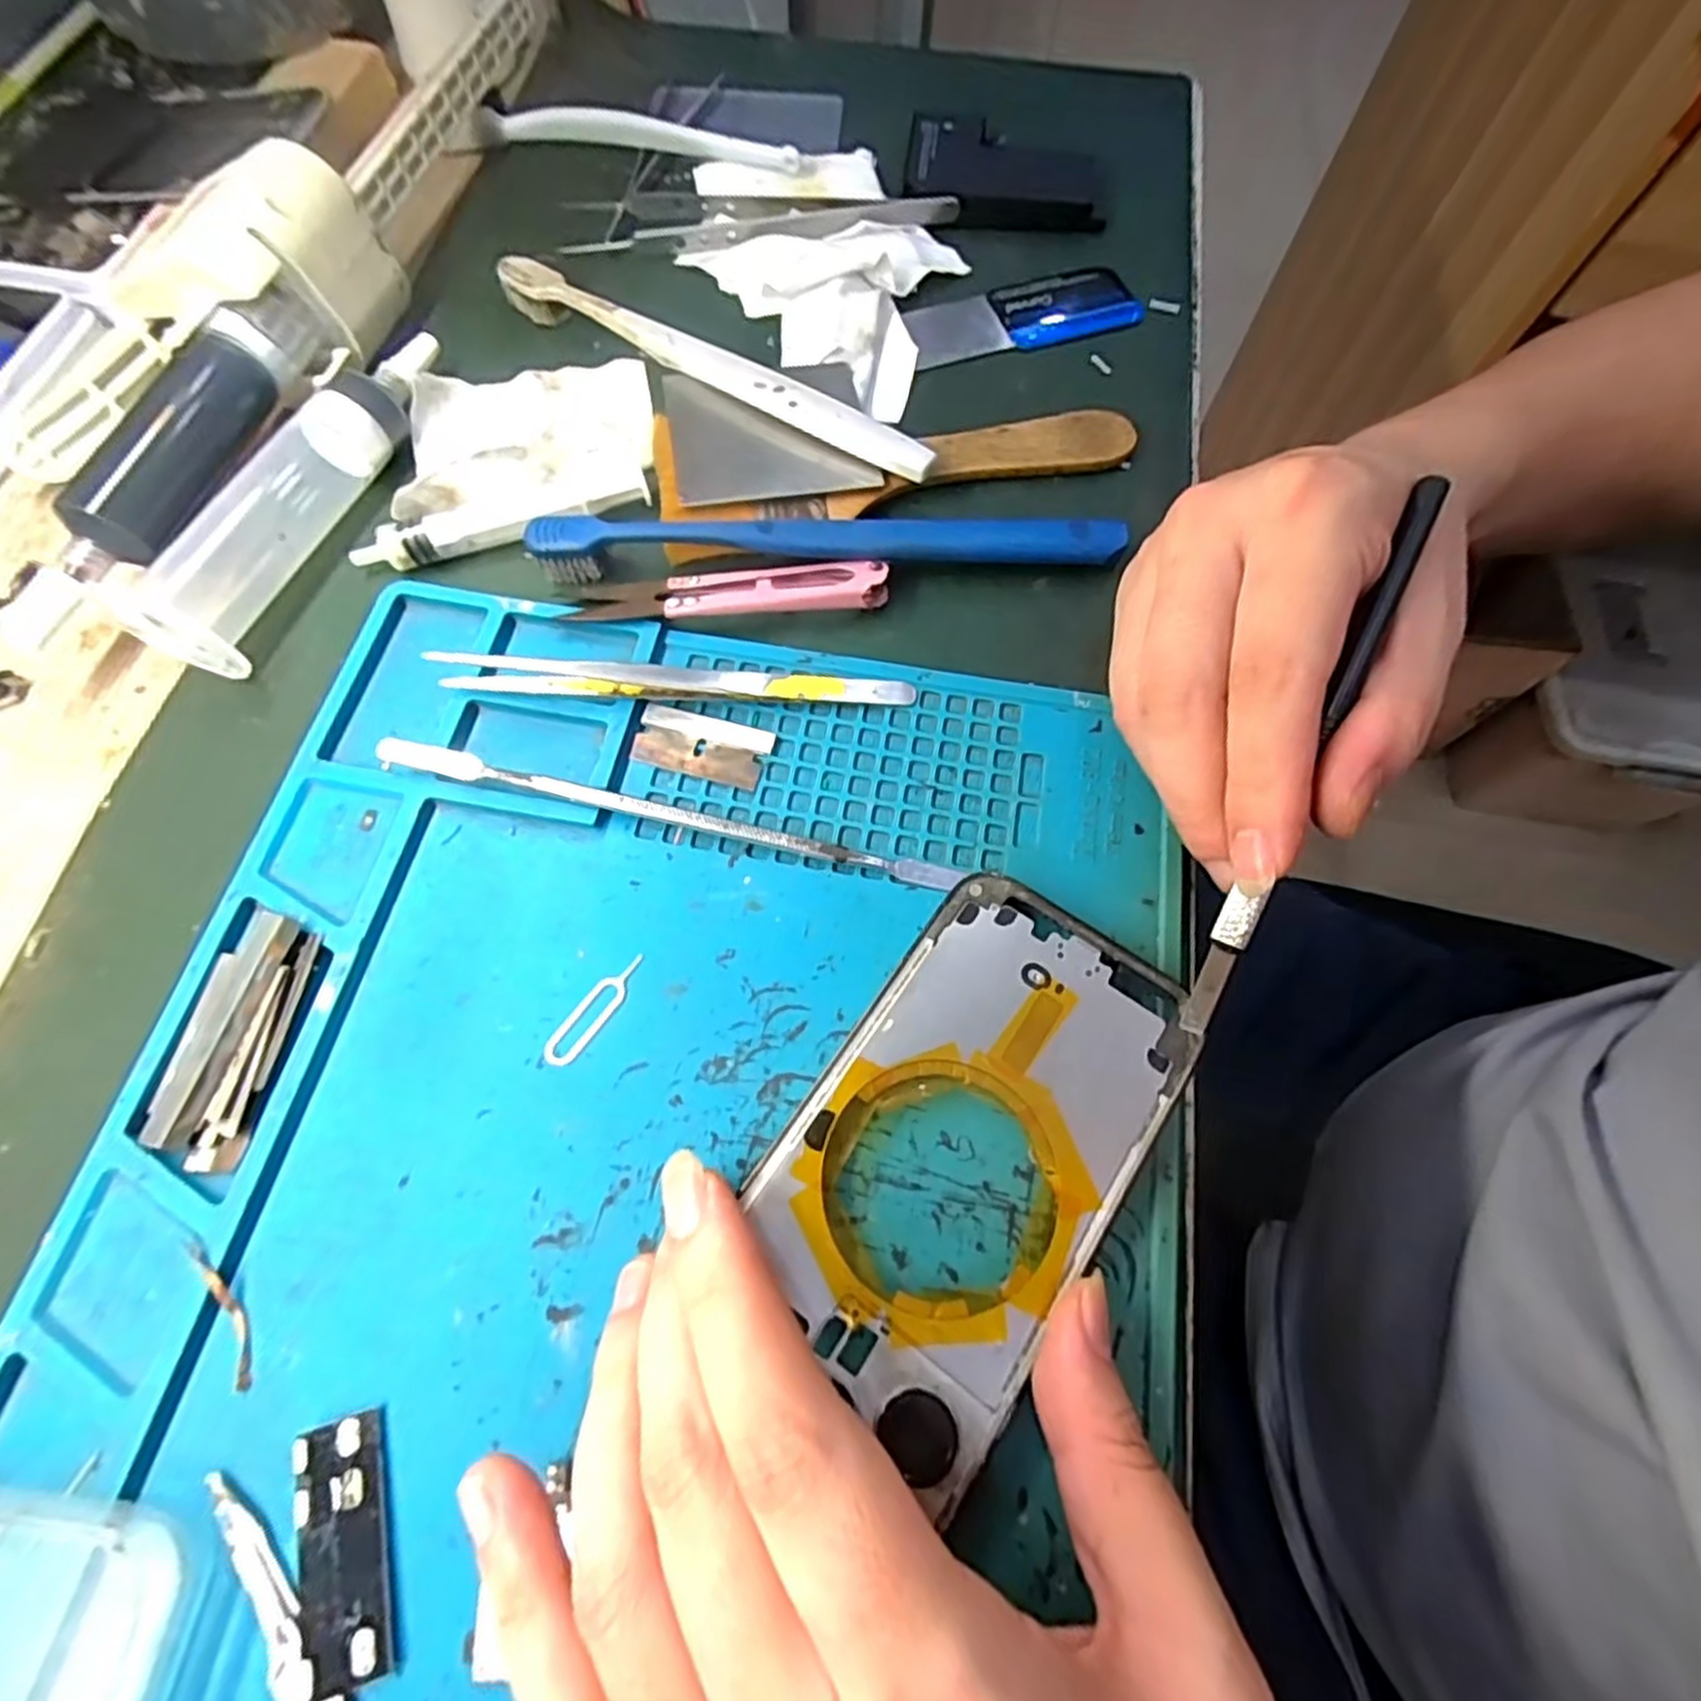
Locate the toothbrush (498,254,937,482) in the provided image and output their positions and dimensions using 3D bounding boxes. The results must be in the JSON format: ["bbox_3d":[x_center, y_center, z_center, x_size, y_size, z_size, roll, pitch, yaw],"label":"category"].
[{"bbox_3d":[-0.051,-0.170,0.274,0.182,0.016,0.014,31,71,11],"label":"toothbrush"}]

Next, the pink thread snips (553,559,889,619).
[{"bbox_3d":[-0.039,-0.081,0.240,0.099,0.009,0.021,-2,68,-2],"label":"pink thread snips"}]

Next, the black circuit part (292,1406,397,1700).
[{"bbox_3d":[-0.100,0.138,0.153,0.016,0.004,0.043,-16,69,-7],"label":"black circuit part"}]

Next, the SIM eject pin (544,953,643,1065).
[{"bbox_3d":[-0.064,0.040,0.196,0.008,0.004,0.033,35,71,13],"label":"SIM eject pin"}]

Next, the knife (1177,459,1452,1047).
[{"bbox_3d":[0.107,-0.019,0.182,0.008,0.006,0.135,23,93,8],"label":"knife"}]

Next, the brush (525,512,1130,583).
[{"bbox_3d":[-0.006,-0.097,0.244,0.183,0.013,0.013,-1,68,-1],"label":"brush"}]

